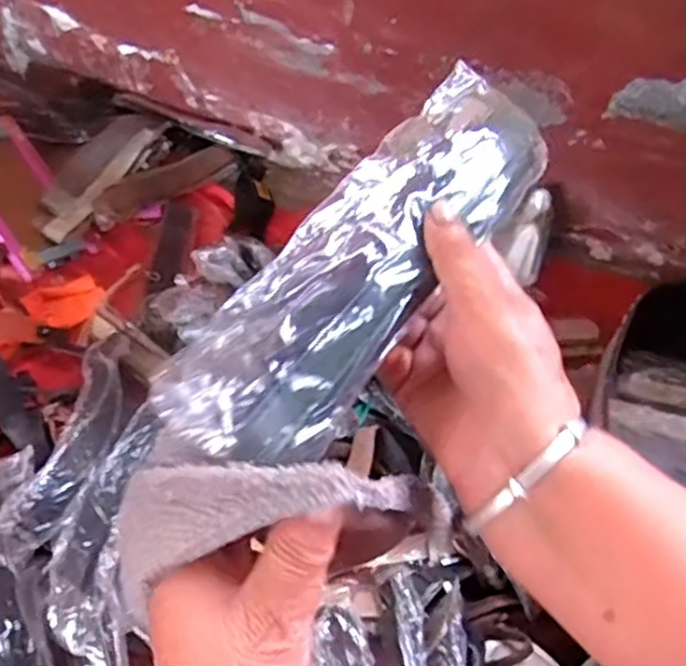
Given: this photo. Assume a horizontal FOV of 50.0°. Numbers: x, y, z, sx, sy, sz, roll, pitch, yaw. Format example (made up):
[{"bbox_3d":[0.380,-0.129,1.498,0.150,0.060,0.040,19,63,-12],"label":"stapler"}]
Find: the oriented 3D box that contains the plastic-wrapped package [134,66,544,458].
[{"bbox_3d":[0.021,-0.043,0.340,0.067,0.033,0.256,31,58,16],"label":"plastic-wrapped package"}]

